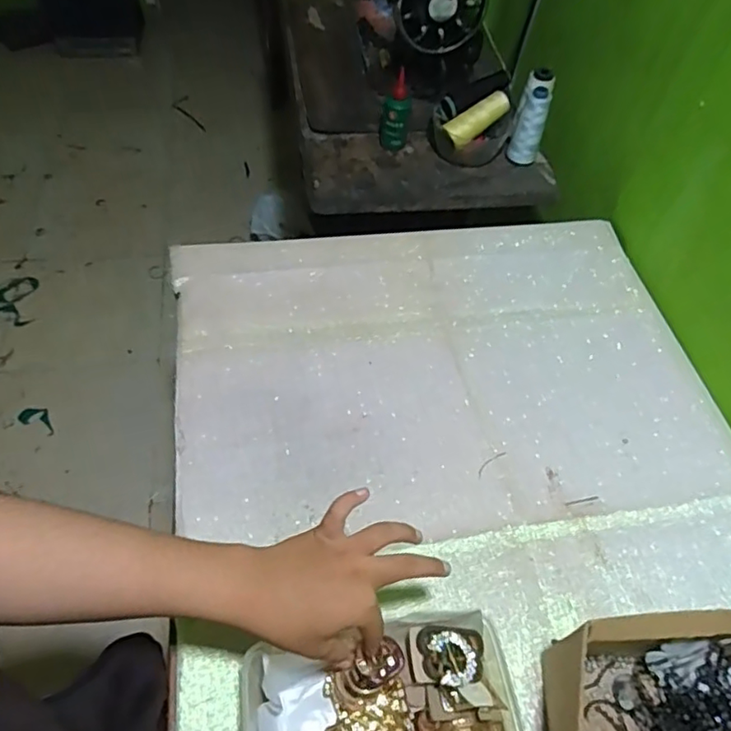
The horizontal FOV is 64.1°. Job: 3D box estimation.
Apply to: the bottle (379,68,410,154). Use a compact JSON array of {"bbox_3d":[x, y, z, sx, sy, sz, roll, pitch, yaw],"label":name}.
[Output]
[{"bbox_3d":[0.047,-0.392,0.898,0.044,0.113,0.048,5,55,-1],"label":"bottle"}]

